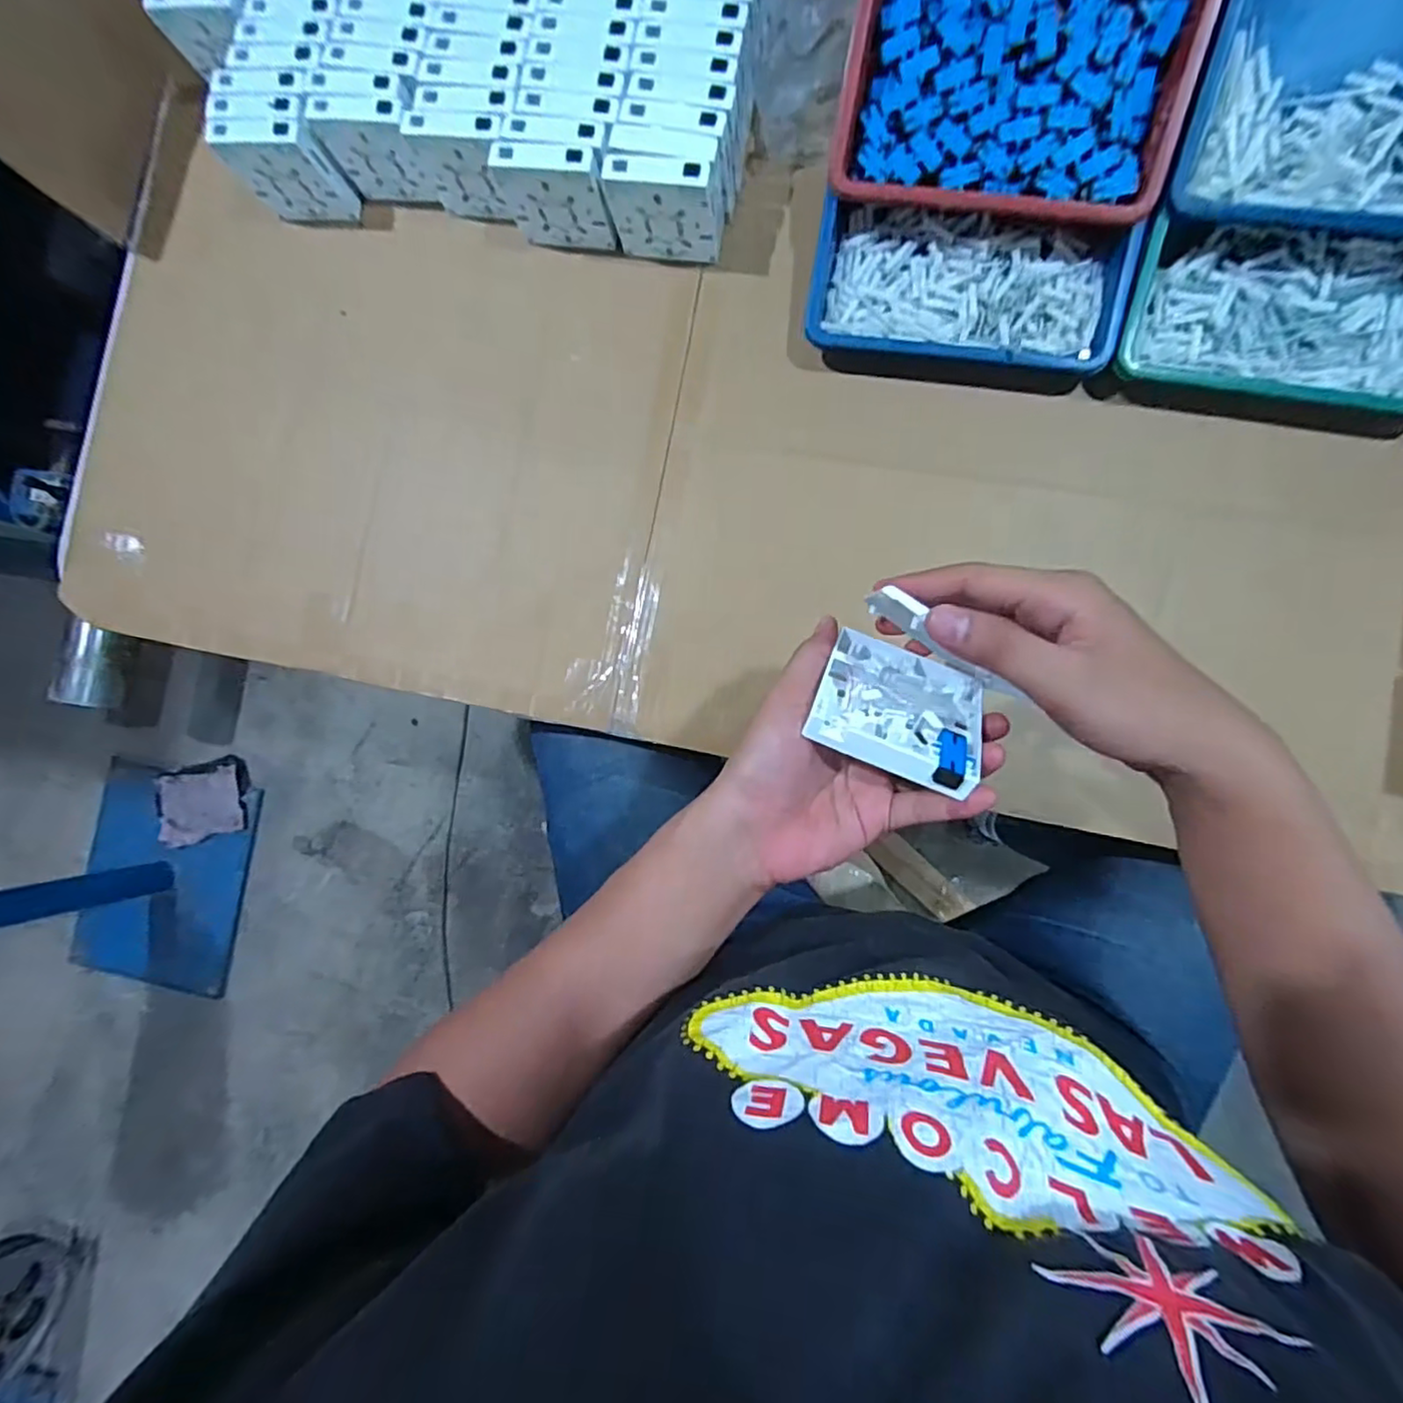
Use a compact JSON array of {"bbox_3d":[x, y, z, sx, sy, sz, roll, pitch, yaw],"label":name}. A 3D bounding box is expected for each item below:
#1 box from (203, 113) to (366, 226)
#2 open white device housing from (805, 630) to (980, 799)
[{"bbox_3d":[-0.376,-0.478,0.594,0.093,0.077,0.027,9,88,8],"label":"box"},{"bbox_3d":[0.106,0.002,0.351,0.084,0.092,0.014,24,134,9],"label":"open white device housing"}]

